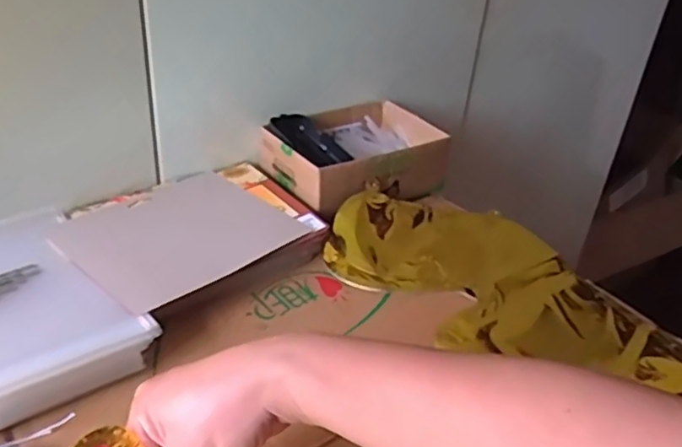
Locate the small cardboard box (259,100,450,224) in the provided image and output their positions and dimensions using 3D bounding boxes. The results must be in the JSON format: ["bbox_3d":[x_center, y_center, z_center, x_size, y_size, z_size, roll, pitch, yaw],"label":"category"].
[{"bbox_3d":[0.015,-0.077,0.729,0.187,0.065,0.136,-18,40,-30],"label":"small cardboard box"}]

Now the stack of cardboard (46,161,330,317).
[{"bbox_3d":[-0.146,0.008,0.619,0.219,0.029,0.171,-23,42,-35],"label":"stack of cardboard"}]

